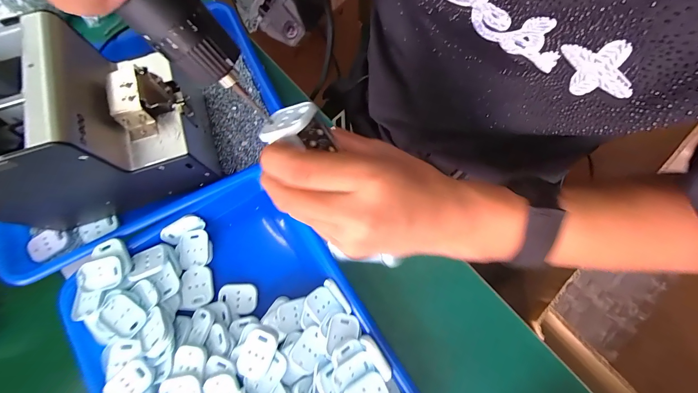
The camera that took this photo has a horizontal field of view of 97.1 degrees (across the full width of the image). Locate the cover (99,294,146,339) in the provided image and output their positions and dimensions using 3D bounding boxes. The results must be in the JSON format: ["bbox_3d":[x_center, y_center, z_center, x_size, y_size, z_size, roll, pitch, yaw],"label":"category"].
[{"bbox_3d":[-0.216,0.114,0.293,0.040,0.007,0.027,43,80,11],"label":"cover"}]

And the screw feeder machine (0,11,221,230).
[{"bbox_3d":[-0.248,-0.066,0.289,0.178,0.137,0.128,-17,76,-4],"label":"screw feeder machine"}]

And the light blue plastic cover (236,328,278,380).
[{"bbox_3d":[-0.085,0.145,0.285,0.029,0.009,0.042,16,76,5],"label":"light blue plastic cover"}]

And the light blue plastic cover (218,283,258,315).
[{"bbox_3d":[-0.116,0.106,0.322,0.039,0.004,0.029,2,76,1],"label":"light blue plastic cover"}]

